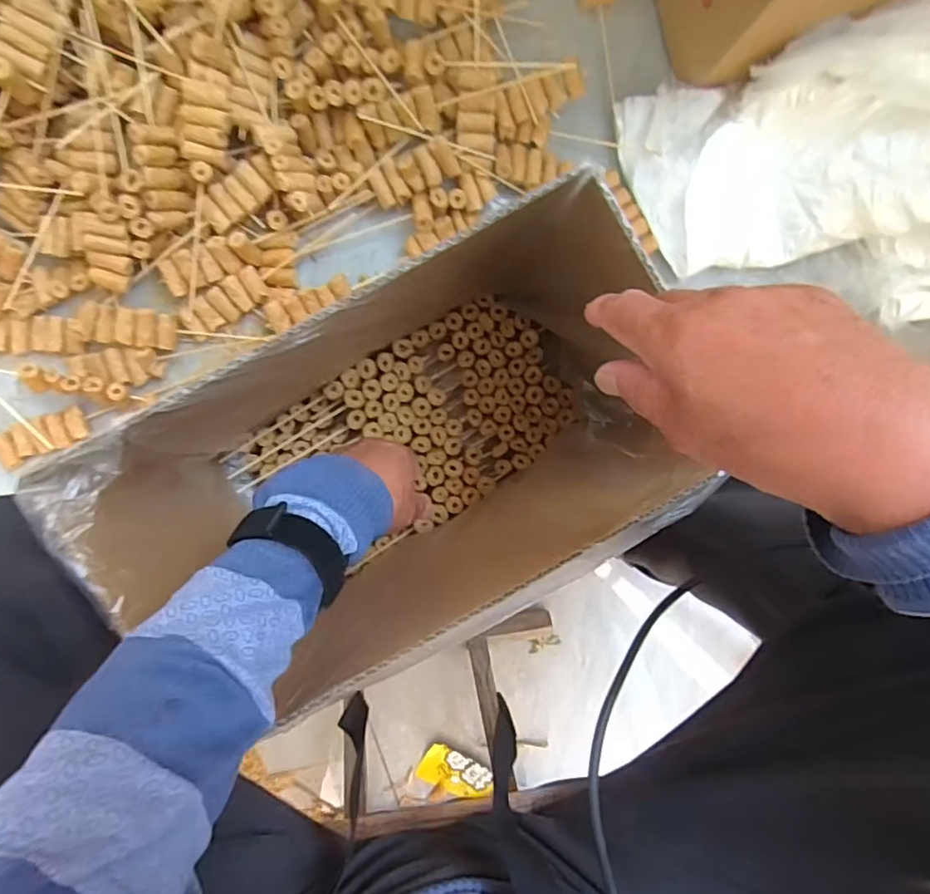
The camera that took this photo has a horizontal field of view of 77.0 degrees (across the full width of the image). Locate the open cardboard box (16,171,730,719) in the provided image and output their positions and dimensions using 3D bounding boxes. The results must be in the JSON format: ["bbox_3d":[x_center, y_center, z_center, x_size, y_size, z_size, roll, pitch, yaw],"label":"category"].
[{"bbox_3d":[-0.045,0.000,0.482,0.361,0.300,0.210,-32,97,0],"label":"open cardboard box"}]

